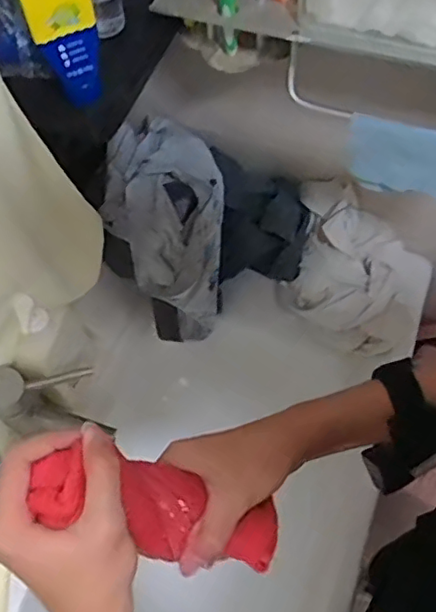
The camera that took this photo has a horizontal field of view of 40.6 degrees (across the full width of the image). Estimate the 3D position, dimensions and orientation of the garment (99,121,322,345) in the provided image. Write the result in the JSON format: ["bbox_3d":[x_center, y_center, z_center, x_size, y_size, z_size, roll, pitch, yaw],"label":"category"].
[{"bbox_3d":[-0.032,-0.113,0.802,0.237,0.183,0.251,-37,68,-16],"label":"garment"}]

